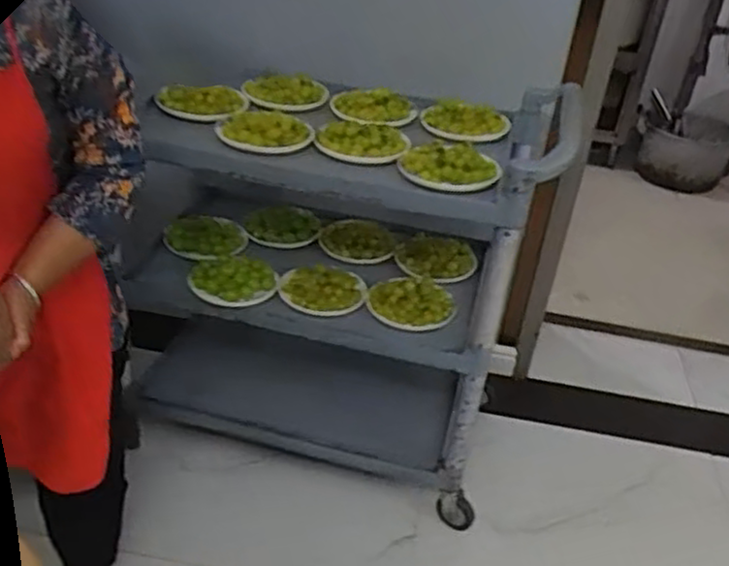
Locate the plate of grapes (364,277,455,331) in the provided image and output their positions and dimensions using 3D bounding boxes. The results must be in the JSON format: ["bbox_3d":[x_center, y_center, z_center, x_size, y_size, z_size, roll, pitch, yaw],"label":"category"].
[{"bbox_3d":[0.102,0.047,1.655,0.196,0.064,0.142,6,22,-1],"label":"plate of grapes"}]

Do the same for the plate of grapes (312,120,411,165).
[{"bbox_3d":[0.000,-0.292,1.518,0.168,0.030,0.159,6,43,-6],"label":"plate of grapes"}]

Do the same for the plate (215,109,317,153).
[{"bbox_3d":[-0.207,-0.320,1.555,0.183,0.055,0.198,1,23,-12],"label":"plate"}]

